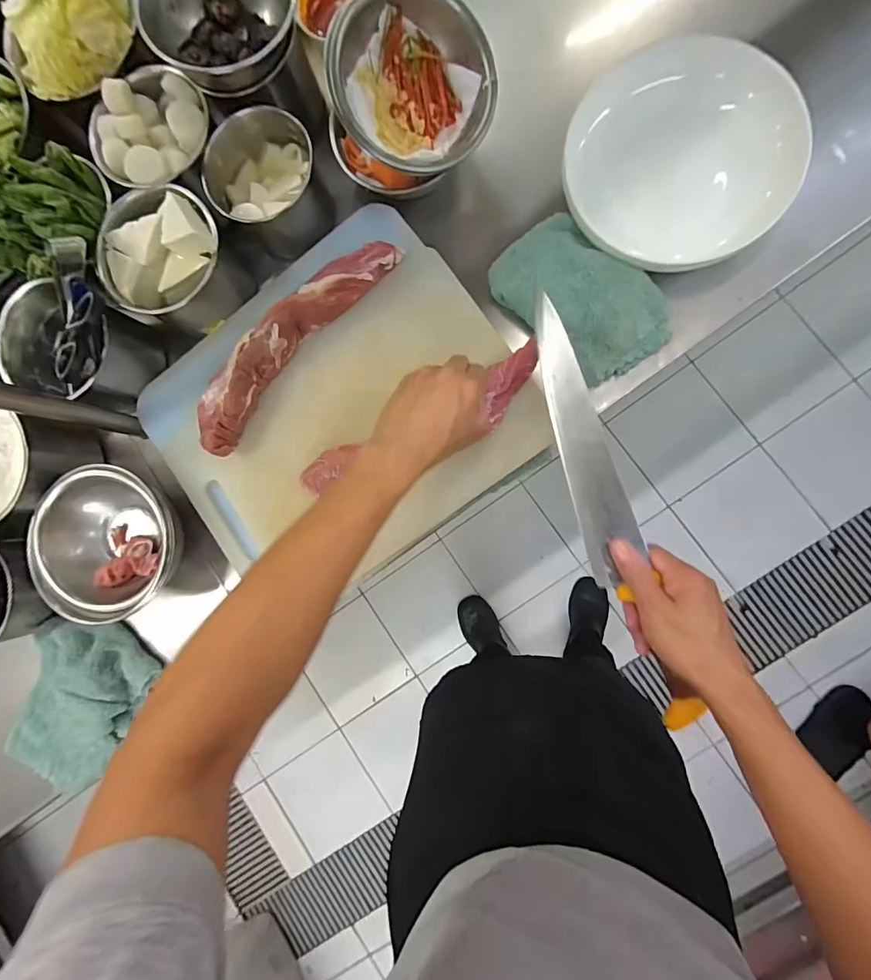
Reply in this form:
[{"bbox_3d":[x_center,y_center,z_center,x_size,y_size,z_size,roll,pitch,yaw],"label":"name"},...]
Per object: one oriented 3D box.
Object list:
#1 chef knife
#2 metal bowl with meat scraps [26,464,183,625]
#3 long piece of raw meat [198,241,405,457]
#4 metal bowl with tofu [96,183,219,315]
[{"bbox_3d":[0.155,0.018,0.402,0.045,0.024,0.394,-18,88,7],"label":"chef knife"},{"bbox_3d":[-0.370,0.062,0.514,0.162,0.076,0.153,0,87,8],"label":"metal bowl with meat scraps"},{"bbox_3d":[-0.158,-0.166,0.473,0.056,0.046,0.285,41,93,8],"label":"long piece of raw meat"},{"bbox_3d":[-0.296,-0.257,0.470,0.131,0.054,0.095,-24,84,6],"label":"metal bowl with tofu"}]

